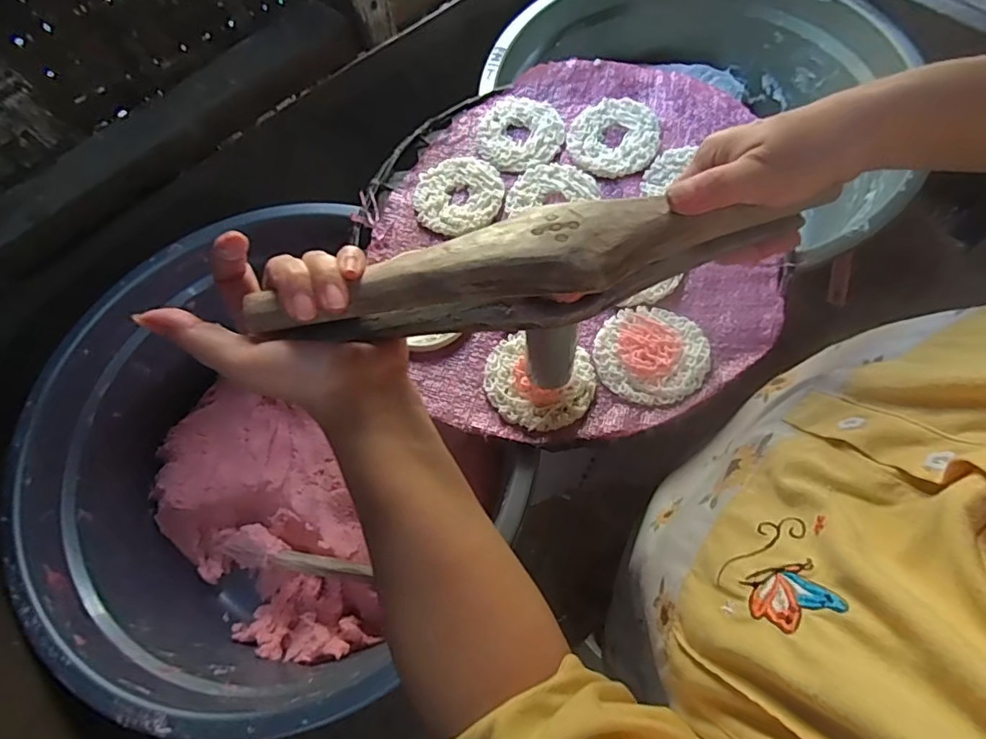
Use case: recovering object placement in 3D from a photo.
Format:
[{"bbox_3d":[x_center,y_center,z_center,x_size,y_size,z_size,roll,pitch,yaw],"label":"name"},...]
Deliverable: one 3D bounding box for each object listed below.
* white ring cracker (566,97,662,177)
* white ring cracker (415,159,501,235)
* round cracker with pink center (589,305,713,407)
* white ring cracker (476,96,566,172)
[{"bbox_3d":[0.108,-0.209,0.472,0.078,0.015,0.080,-8,67,2],"label":"white ring cracker"},{"bbox_3d":[-0.030,-0.155,0.469,0.075,0.010,0.079,8,68,9],"label":"white ring cracker"},{"bbox_3d":[0.117,-0.012,0.391,0.078,0.010,0.077,-2,67,5],"label":"round cracker with pink center"},{"bbox_3d":[0.026,-0.216,0.486,0.075,0.014,0.077,-2,67,5],"label":"white ring cracker"}]

